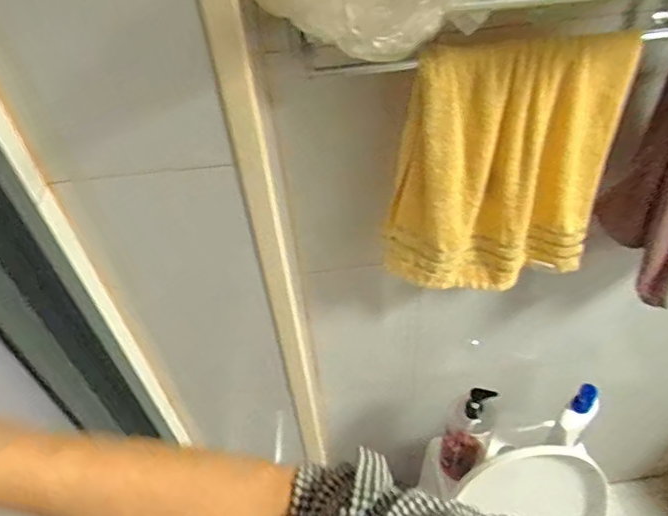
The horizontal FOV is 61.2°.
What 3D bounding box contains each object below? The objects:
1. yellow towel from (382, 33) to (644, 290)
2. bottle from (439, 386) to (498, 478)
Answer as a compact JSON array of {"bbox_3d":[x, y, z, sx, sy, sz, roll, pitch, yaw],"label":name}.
[{"bbox_3d":[0.203,-0.091,0.684,0.260,0.354,0.084,-3,46,2],"label":"yellow towel"},{"bbox_3d":[0.250,0.338,1.073,0.081,0.251,0.079,32,56,31],"label":"bottle"}]

